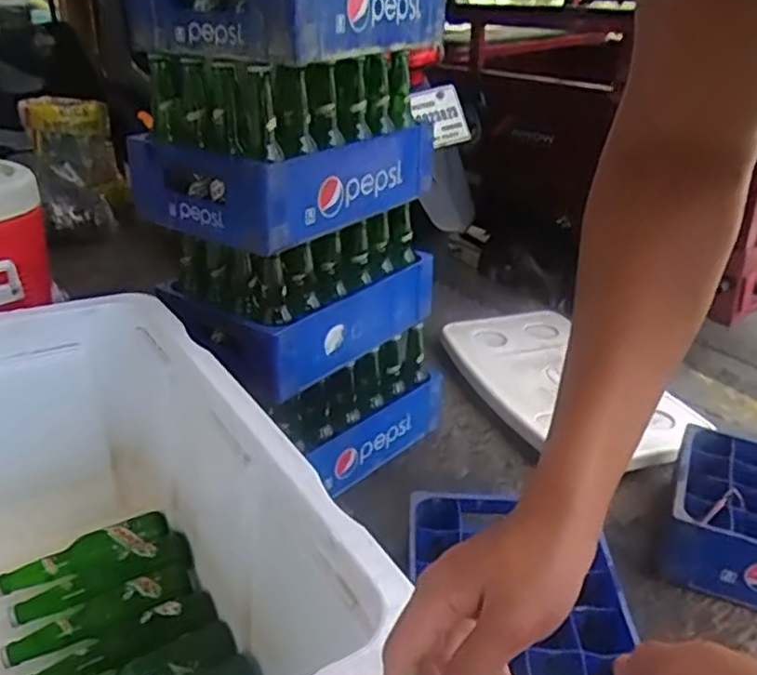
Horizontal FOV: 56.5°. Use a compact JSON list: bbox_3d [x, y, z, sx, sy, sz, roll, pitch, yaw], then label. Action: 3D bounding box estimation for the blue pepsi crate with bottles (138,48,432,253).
[{"bbox_3d":[-0.129,-0.303,1.062,0.252,0.224,0.411,18,31,30],"label":"blue pepsi crate with bottles"}]

